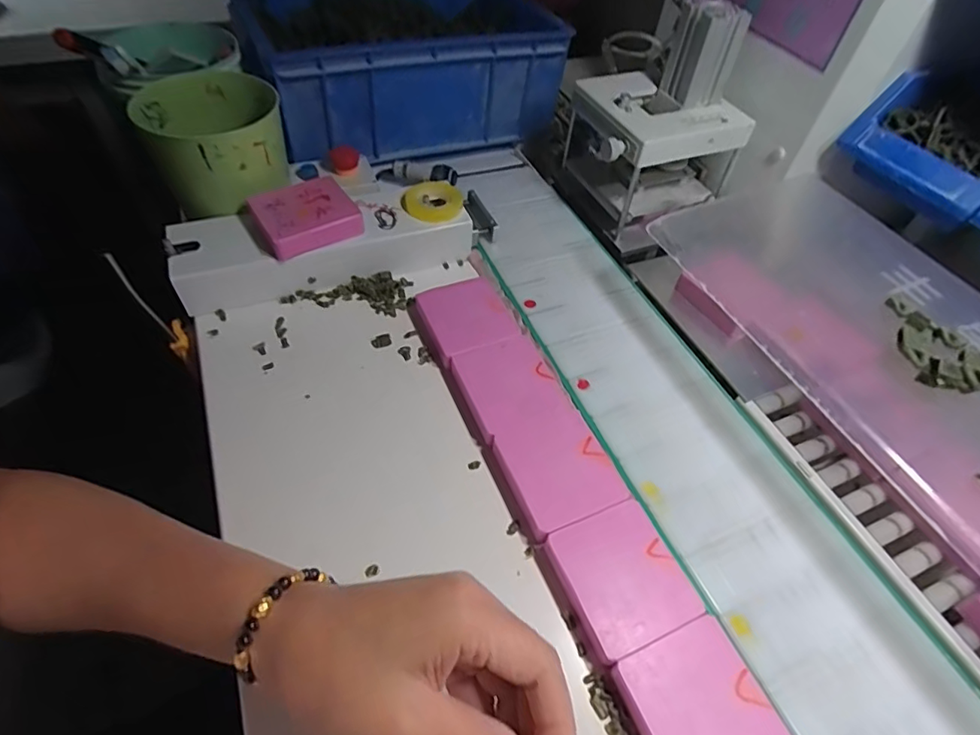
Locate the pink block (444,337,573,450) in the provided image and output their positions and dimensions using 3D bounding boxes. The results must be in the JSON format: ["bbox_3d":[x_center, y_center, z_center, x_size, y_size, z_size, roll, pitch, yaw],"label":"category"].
[{"bbox_3d":[0.011,0.015,0.407,0.074,0.018,0.078,-19,54,-17],"label":"pink block"}]

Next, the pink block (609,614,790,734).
[{"bbox_3d":[0.113,0.185,0.281,0.069,0.017,0.076,-18,54,-16],"label":"pink block"}]

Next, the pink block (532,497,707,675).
[{"bbox_3d":[0.078,0.129,0.323,0.074,0.015,0.077,-18,54,-16],"label":"pink block"}]

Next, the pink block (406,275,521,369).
[{"bbox_3d":[-0.022,-0.041,0.448,0.075,0.017,0.079,-20,54,-17],"label":"pink block"}]

